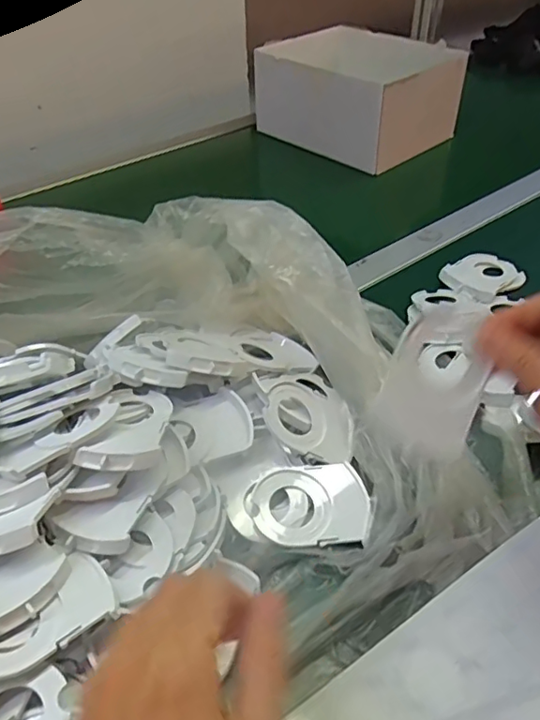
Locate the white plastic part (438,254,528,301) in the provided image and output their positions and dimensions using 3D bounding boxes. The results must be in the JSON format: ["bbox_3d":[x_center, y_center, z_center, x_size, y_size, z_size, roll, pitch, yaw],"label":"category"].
[{"bbox_3d":[0.216,-0.086,0.569,0.077,0.010,0.060,-24,47,-24],"label":"white plastic part"}]

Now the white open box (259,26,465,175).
[{"bbox_3d":[0.122,-0.391,0.821,0.195,0.115,0.239,-33,51,-31],"label":"white open box"}]

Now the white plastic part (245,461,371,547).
[{"bbox_3d":[0.025,0.094,0.367,0.078,0.011,0.054,-4,42,-3],"label":"white plastic part"}]

